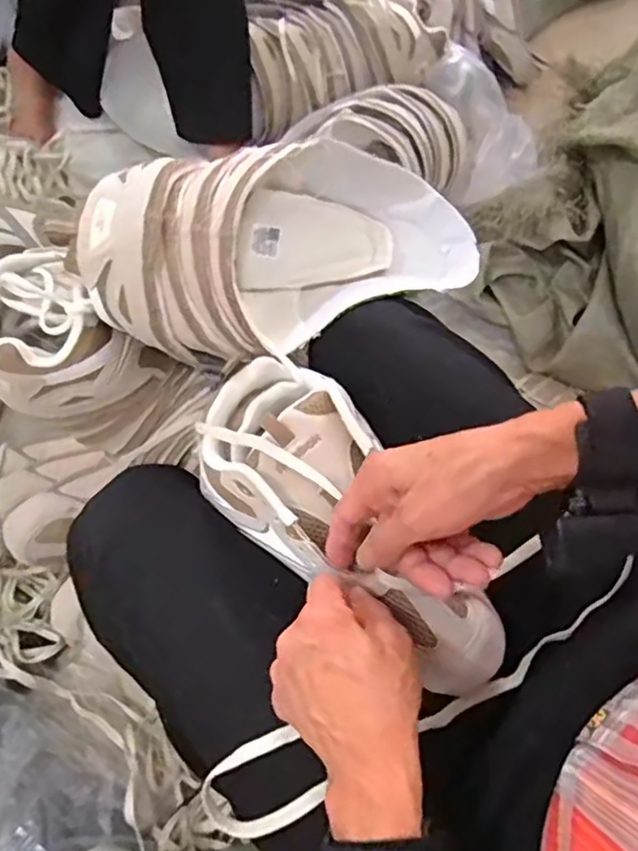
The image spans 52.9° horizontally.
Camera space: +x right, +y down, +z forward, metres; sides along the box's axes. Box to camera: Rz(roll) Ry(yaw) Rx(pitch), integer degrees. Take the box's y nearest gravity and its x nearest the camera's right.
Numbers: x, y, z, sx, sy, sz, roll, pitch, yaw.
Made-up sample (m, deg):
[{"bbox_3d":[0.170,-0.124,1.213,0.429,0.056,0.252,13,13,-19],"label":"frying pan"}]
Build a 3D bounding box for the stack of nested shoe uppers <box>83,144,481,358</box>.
[{"bbox_3d":[-0.016,-0.144,0.489,0.308,0.113,0.161,-15,69,-22],"label":"stack of nested shoe uppers"}]

